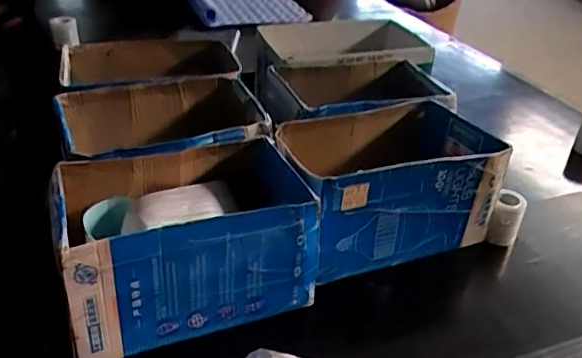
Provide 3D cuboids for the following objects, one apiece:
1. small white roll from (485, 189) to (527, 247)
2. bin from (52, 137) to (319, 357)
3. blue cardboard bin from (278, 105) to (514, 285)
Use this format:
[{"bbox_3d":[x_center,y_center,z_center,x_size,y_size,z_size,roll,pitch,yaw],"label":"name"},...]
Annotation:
[{"bbox_3d":[0.303,0.055,0.784,0.039,0.067,0.050,21,36,24],"label":"small white roll"},{"bbox_3d":[-0.120,0.062,0.648,0.268,0.146,0.174,-10,35,-21],"label":"bin"},{"bbox_3d":[0.126,0.006,0.766,0.279,0.144,0.177,-13,36,-24],"label":"blue cardboard bin"}]

